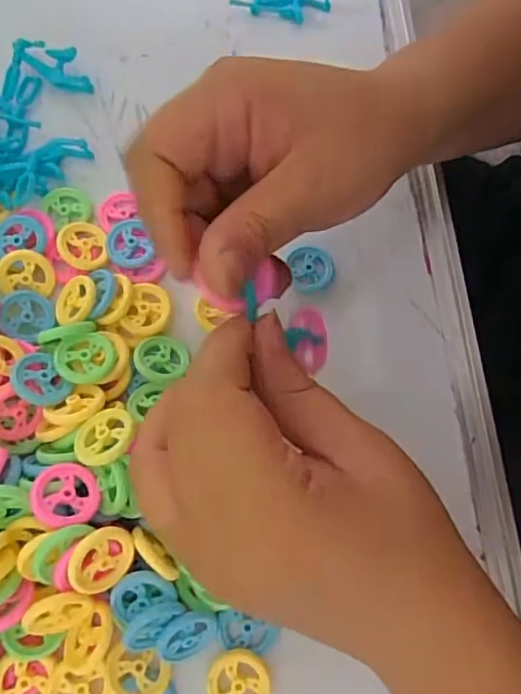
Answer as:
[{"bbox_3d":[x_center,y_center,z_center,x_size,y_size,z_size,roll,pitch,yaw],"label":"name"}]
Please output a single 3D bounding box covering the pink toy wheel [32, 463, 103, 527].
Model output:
[{"bbox_3d":[-0.088,0.067,0.248,0.030,0.004,0.028,10,57,-15],"label":"pink toy wheel"}]

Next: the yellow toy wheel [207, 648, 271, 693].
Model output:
[{"bbox_3d":[-0.010,0.157,0.254,0.028,0.007,0.028,0,76,-2],"label":"yellow toy wheel"}]

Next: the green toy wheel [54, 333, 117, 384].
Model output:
[{"bbox_3d":[-0.089,0.005,0.278,0.030,0.004,0.027,-2,63,-20],"label":"green toy wheel"}]

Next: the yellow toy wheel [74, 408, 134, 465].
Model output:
[{"bbox_3d":[-0.072,0.041,0.251,0.027,0.004,0.028,-14,48,1],"label":"yellow toy wheel"}]

